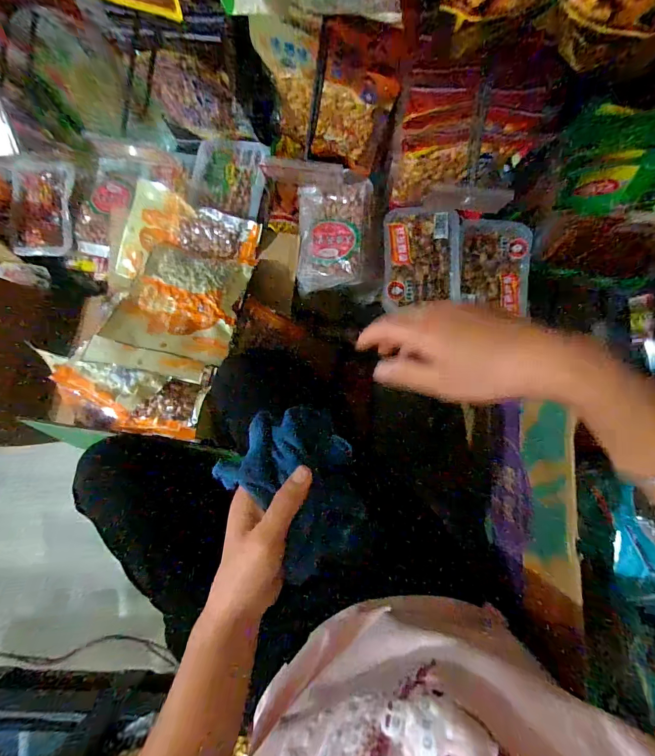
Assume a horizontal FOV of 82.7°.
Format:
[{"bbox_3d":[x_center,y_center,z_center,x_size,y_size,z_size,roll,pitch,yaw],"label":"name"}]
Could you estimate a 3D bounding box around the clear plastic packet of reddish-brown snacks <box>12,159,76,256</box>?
[{"bbox_3d":[-0.523,-0.312,0.691,0.110,0.032,0.166,7,89,3],"label":"clear plastic packet of reddish-brown snacks"}]

